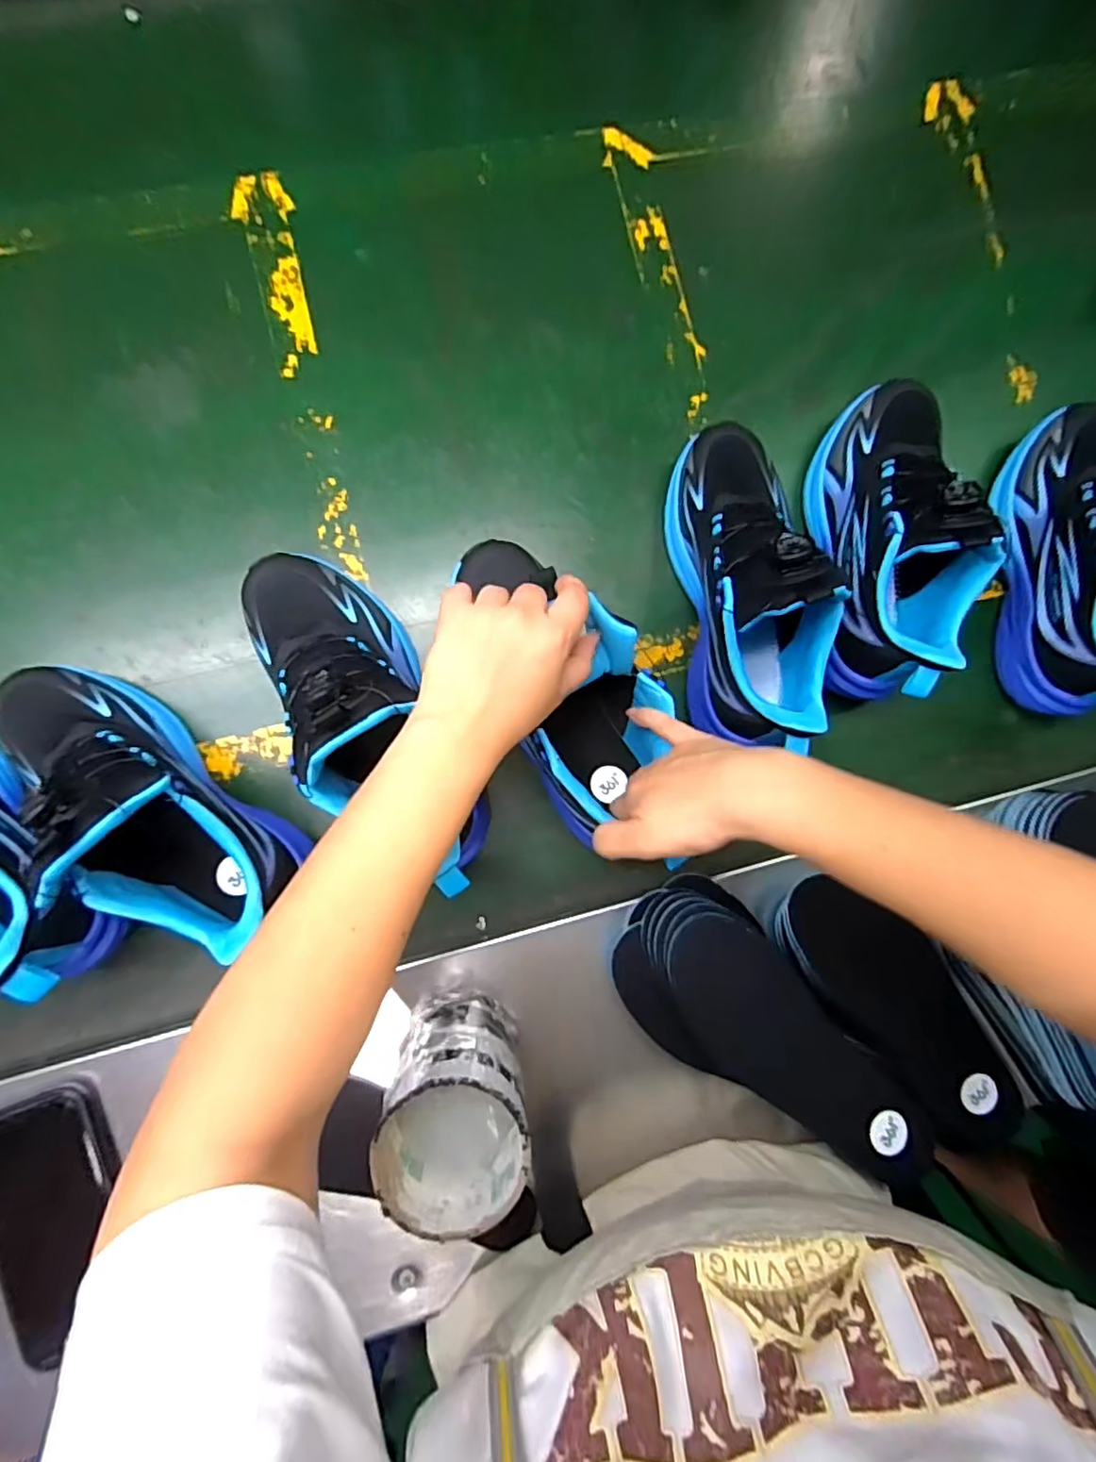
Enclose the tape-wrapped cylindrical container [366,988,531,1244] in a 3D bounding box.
[{"bbox_3d":[-0.056,0.224,0.382,0.079,0.113,0.084,0,91,-4],"label":"tape-wrapped cylindrical container"}]

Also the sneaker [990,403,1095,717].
[{"bbox_3d":[0.419,-0.134,0.471,0.080,0.134,0.240,-1,87,-6],"label":"sneaker"}]

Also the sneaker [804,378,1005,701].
[{"bbox_3d":[0.254,-0.145,0.455,0.087,0.128,0.240,6,86,-5],"label":"sneaker"}]

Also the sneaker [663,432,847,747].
[{"bbox_3d":[0.142,-0.104,0.433,0.086,0.133,0.236,0,87,-6],"label":"sneaker"}]

